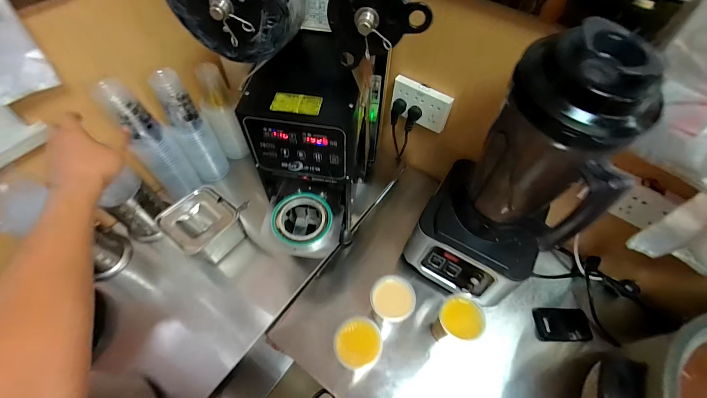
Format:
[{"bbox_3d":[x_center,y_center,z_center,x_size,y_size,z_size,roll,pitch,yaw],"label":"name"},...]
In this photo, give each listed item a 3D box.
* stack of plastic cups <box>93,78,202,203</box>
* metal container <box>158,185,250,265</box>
[{"bbox_3d":[-0.466,-0.122,0.739,0.077,0.338,0.083,40,64,21],"label":"stack of plastic cups"},{"bbox_3d":[-0.349,0.066,0.753,0.140,0.100,0.151,32,61,17],"label":"metal container"}]

